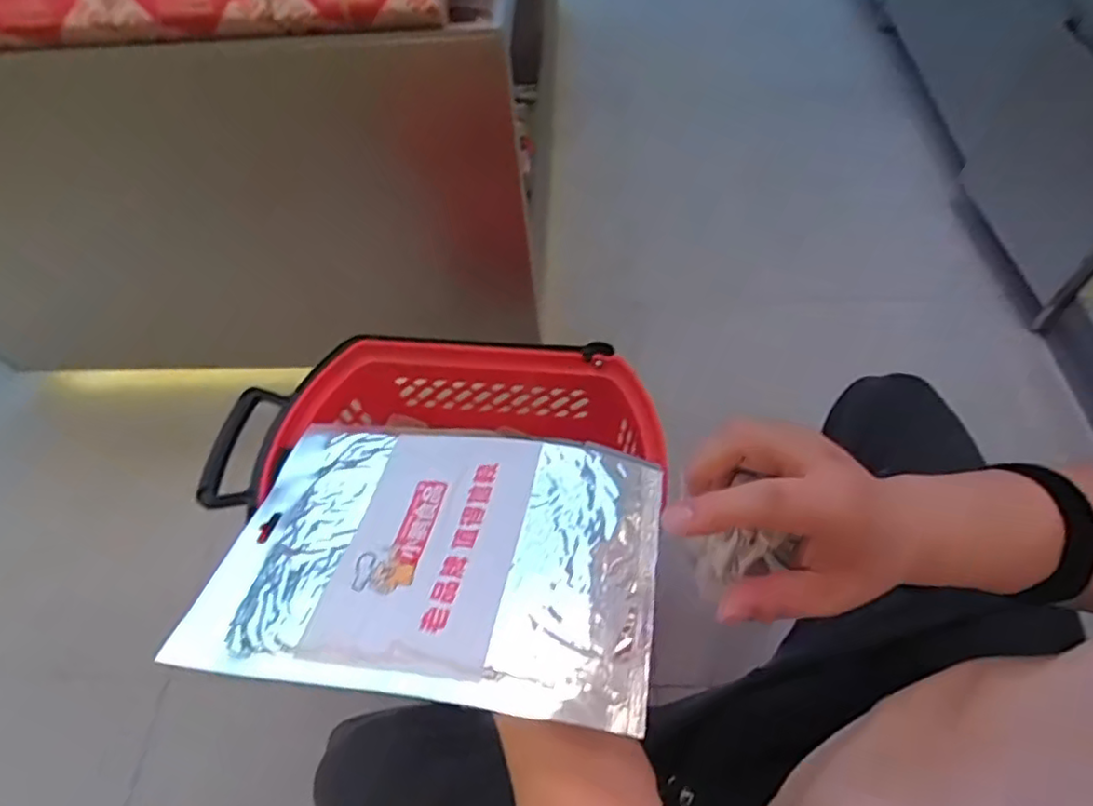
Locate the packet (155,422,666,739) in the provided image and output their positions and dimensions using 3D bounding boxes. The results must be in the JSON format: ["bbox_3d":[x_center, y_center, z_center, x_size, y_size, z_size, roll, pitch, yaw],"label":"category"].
[{"bbox_3d":[-0.063,0.081,0.362,0.246,0.015,0.166,3,42,14],"label":"packet"}]

